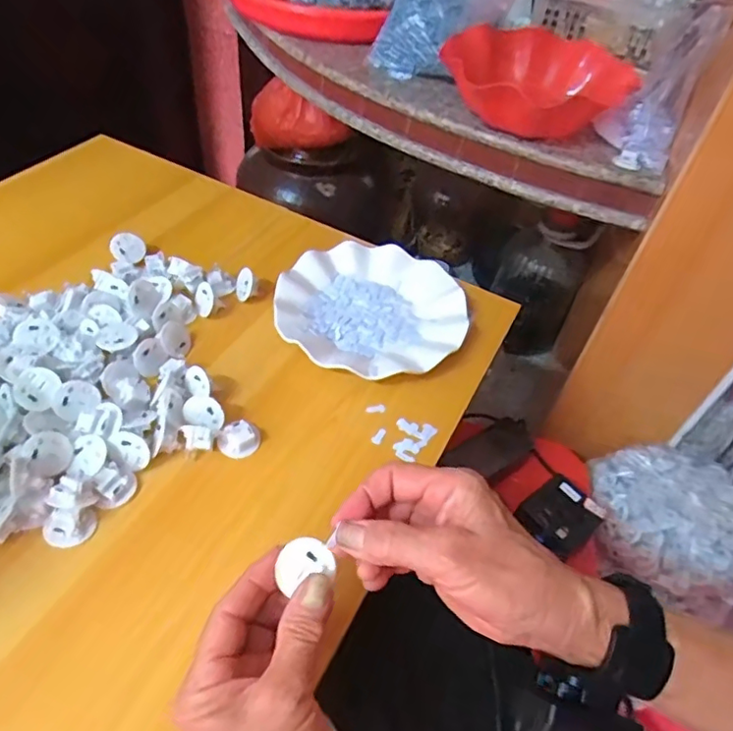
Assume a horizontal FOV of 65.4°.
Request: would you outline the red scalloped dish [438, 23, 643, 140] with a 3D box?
[{"bbox_3d":[0.214,-0.351,0.699,0.234,0.070,0.159,-14,52,-19],"label":"red scalloped dish"}]

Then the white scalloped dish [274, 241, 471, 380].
[{"bbox_3d":[0.005,-0.054,0.560,0.177,0.026,0.175,4,48,-4],"label":"white scalloped dish"}]

